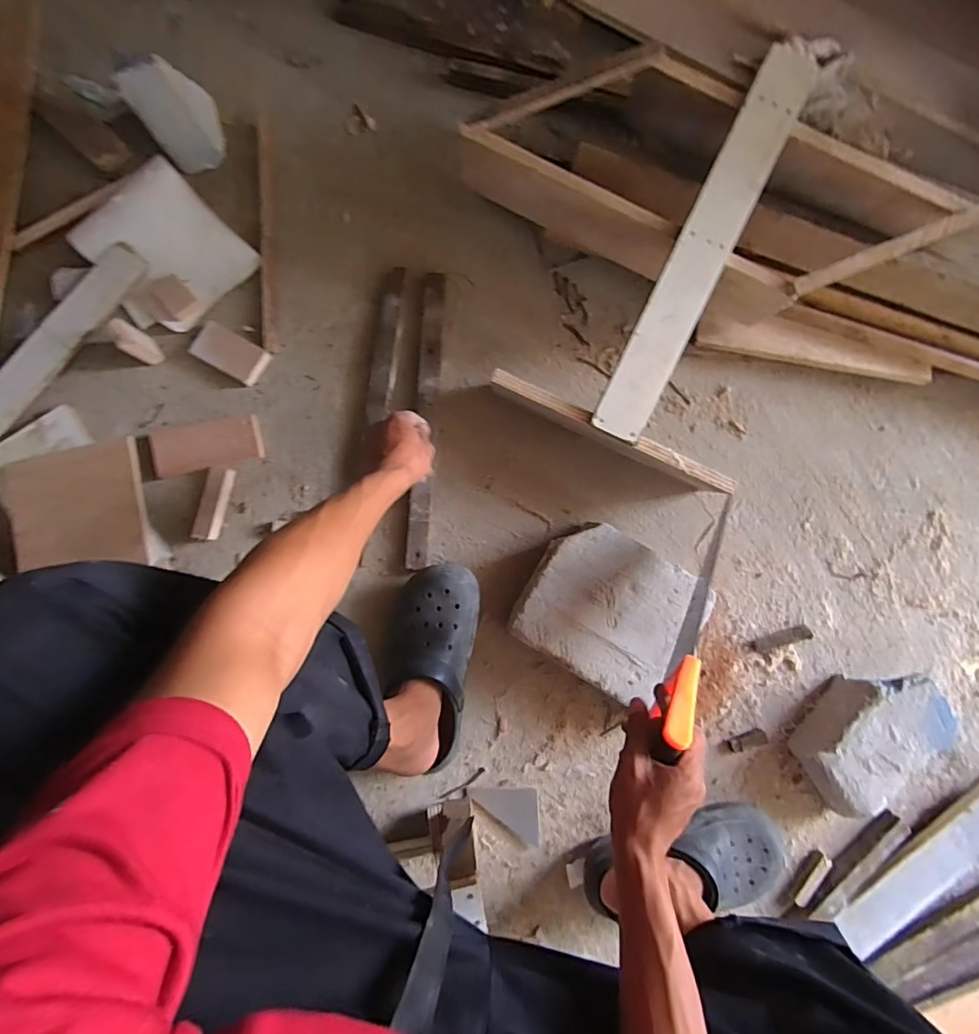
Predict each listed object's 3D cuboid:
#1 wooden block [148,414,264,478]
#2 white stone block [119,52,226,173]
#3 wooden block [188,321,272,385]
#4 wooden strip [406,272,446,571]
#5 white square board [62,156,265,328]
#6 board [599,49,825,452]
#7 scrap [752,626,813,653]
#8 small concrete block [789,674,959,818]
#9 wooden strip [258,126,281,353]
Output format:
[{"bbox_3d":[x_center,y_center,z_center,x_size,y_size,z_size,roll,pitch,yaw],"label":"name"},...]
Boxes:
[{"bbox_3d":[-0.405,-0.101,0.718,0.146,0.019,0.065,-16,86,-6],"label":"wooden block"},{"bbox_3d":[-0.434,-0.567,0.695,0.104,0.129,0.064,-35,88,-7],"label":"white stone block"},{"bbox_3d":[-0.377,-0.238,0.723,0.099,0.020,0.059,28,83,-1],"label":"wooden block"},{"bbox_3d":[-0.094,-0.150,0.742,0.033,0.022,0.448,3,84,-4],"label":"wooden strip"},{"bbox_3d":[-0.467,-0.388,0.710,0.195,0.052,0.176,44,83,1],"label":"white square board"},{"bbox_3d":[0.267,-0.332,0.625,0.069,0.015,0.494,24,95,-2],"label":"board"},{"bbox_3d":[0.438,0.185,0.750,0.089,0.013,0.022,-16,77,2],"label":"scrap"},{"bbox_3d":[0.540,0.310,0.711,0.209,0.077,0.123,-39,88,-7],"label":"small concrete block"},{"bbox_3d":[-0.330,-0.418,0.740,0.025,0.011,0.346,-3,85,-5],"label":"wooden strip"}]

